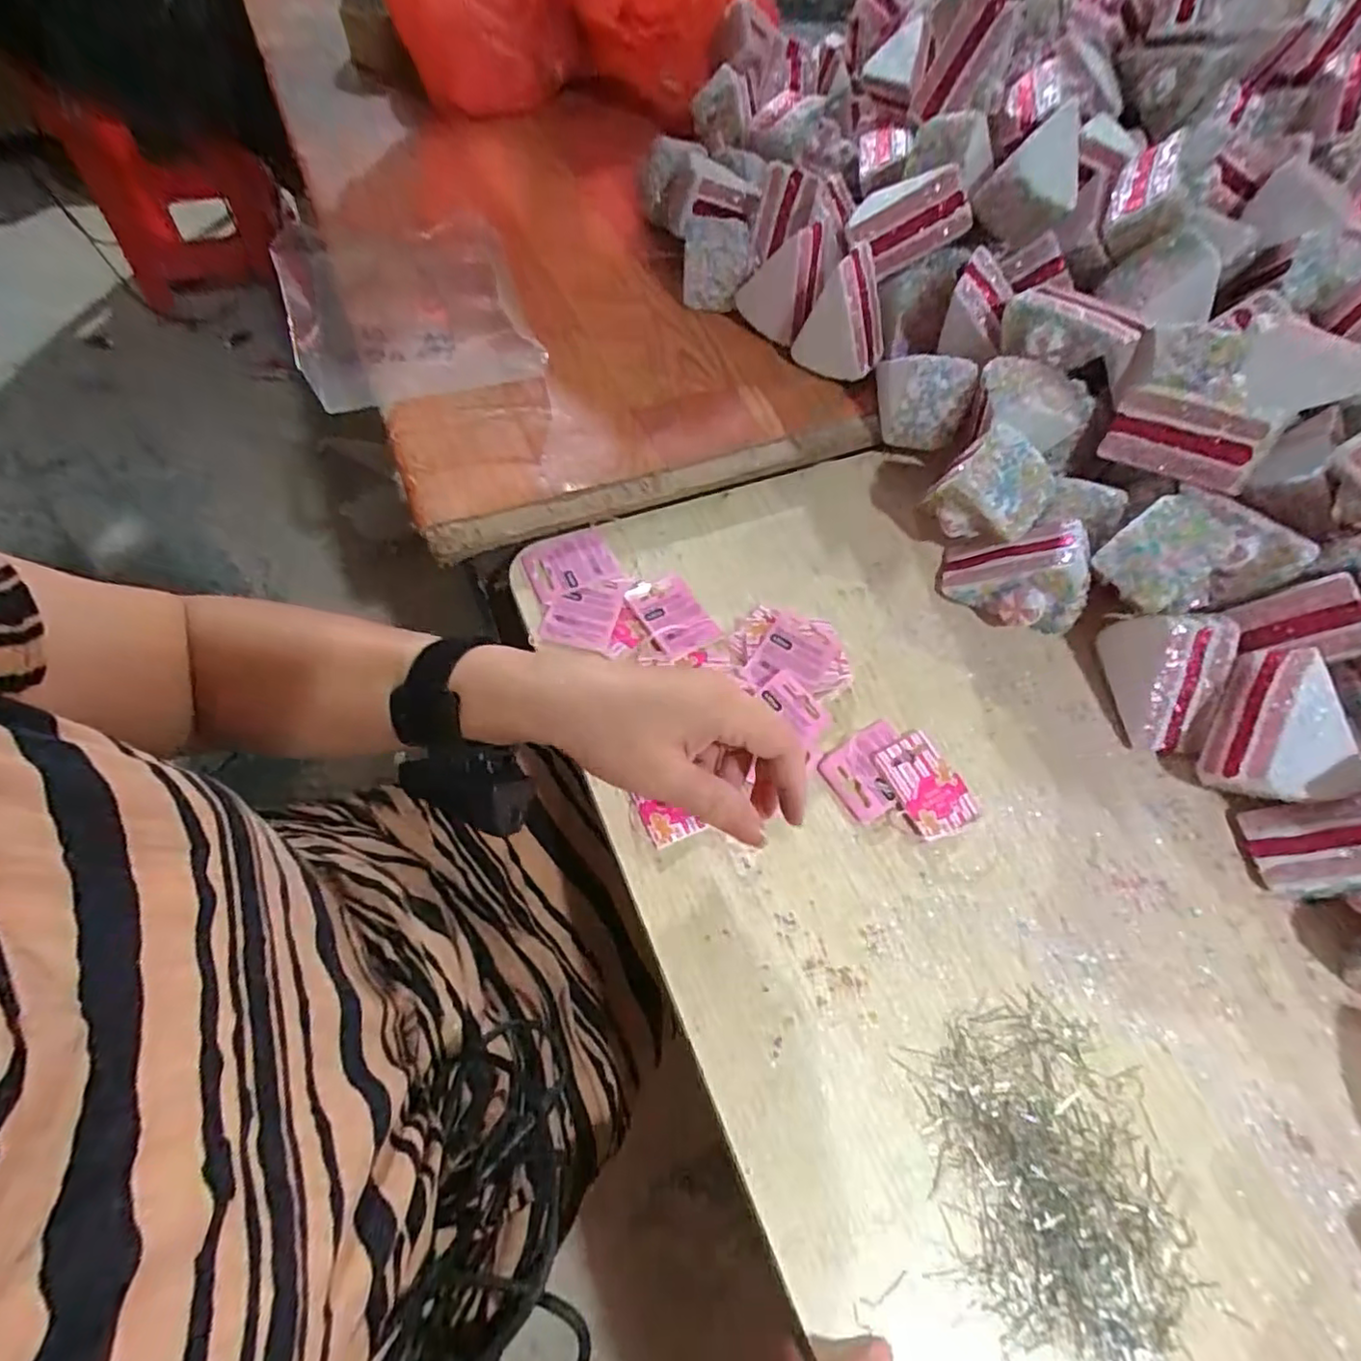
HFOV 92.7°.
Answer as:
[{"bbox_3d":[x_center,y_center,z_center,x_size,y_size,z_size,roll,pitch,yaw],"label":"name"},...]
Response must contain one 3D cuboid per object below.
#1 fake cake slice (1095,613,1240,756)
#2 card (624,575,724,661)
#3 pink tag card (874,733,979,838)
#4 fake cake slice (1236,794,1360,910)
[{"bbox_3d":[0.311,-0.002,0.414,0.069,0.052,0.077,11,61,2],"label":"fake cake slice"},{"bbox_3d":[-0.005,-0.045,0.442,0.047,0.004,0.063,-23,66,-26],"label":"card"},{"bbox_3d":[0.151,0.064,0.398,0.041,0.005,0.062,-26,71,-16],"label":"pink tag card"},{"bbox_3d":[0.385,0.098,0.371,0.077,0.047,0.061,0,62,-5],"label":"fake cake slice"}]

